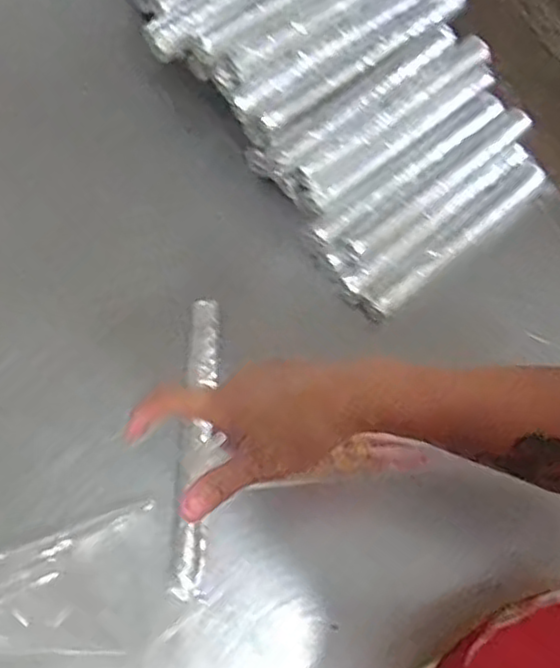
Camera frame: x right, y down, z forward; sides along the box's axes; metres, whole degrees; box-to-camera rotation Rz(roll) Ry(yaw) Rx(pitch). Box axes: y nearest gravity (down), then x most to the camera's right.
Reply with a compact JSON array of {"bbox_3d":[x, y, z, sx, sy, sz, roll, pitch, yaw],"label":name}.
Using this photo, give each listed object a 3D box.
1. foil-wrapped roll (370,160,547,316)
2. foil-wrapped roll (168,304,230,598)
[{"bbox_3d":[0.165,-0.088,0.647,0.207,0.020,0.024,-41,73,-14],"label":"foil-wrapped roll"},{"bbox_3d":[-0.065,0.084,0.576,0.031,0.024,0.239,2,69,1],"label":"foil-wrapped roll"}]

